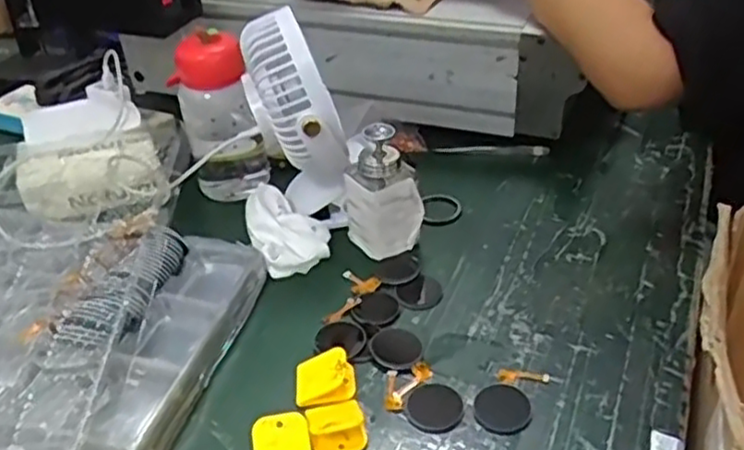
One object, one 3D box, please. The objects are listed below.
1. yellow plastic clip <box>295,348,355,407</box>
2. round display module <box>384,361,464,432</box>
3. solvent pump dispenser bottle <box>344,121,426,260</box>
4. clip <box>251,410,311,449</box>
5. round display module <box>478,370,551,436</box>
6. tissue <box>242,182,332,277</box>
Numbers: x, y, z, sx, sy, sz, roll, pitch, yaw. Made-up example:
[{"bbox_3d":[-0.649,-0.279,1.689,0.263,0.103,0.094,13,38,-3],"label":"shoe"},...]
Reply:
[{"bbox_3d":[-0.035,0.112,0.524,0.044,0.021,0.038,-4,36,0],"label":"yellow plastic clip"},{"bbox_3d":[0.036,0.127,0.514,0.047,0.004,0.063,-26,42,-28],"label":"round display module"},{"bbox_3d":[0.011,-0.030,0.634,0.055,0.114,0.057,-21,40,-23],"label":"solvent pump dispenser bottle"},{"bbox_3d":[-0.061,0.150,0.474,0.038,0.021,0.043,-10,37,-10],"label":"clip"},{"bbox_3d":[0.099,0.125,0.510,0.040,0.004,0.062,16,40,25],"label":"round display module"},{"bbox_3d":[-0.081,0.002,0.667,0.067,0.038,0.103,-18,38,-19],"label":"tissue"}]

